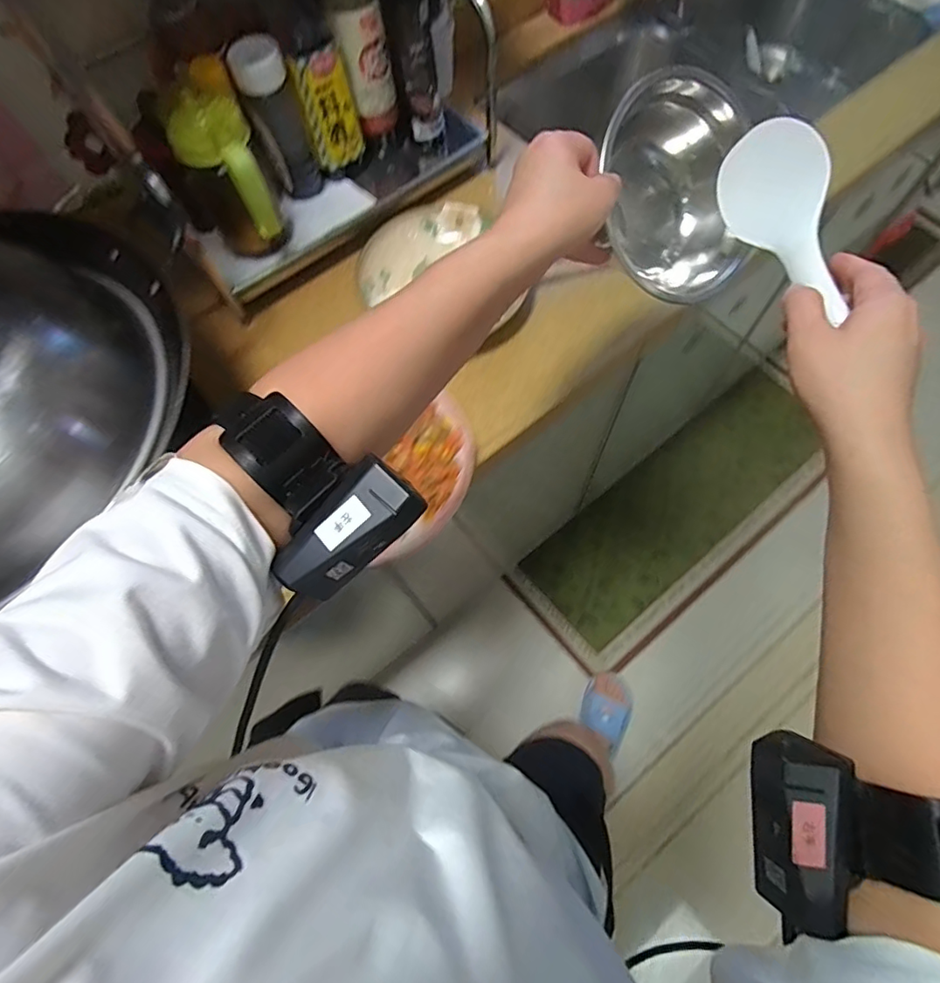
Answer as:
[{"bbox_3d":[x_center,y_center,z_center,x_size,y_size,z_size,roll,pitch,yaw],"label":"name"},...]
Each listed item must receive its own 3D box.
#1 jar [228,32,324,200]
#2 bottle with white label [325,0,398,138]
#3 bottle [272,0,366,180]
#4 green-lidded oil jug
[{"bbox_3d":[-0.212,-0.414,0.601,0.055,0.141,0.051,-22,70,-6],"label":"jar"},{"bbox_3d":[-0.120,-0.499,0.576,0.055,0.214,0.053,-12,69,-2],"label":"bottle with white label"},{"bbox_3d":[-0.167,-0.469,0.575,0.065,0.227,0.074,-17,69,-4],"label":"bottle"},{"bbox_3d":[-0.253,-0.328,0.571,0.082,0.151,0.117,-31,71,-9],"label":"green-lidded oil jug"}]

